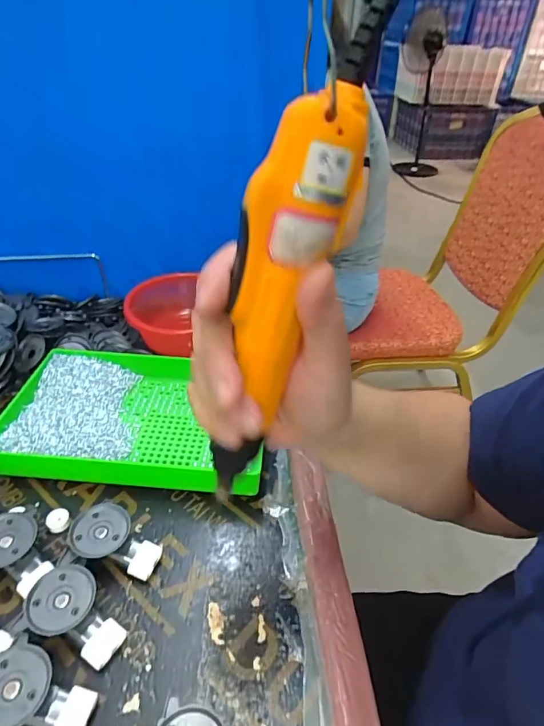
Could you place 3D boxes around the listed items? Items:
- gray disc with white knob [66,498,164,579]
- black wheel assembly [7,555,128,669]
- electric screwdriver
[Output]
[{"bbox_3d":[-0.120,0.139,0.342,0.066,0.030,0.042,19,41,20],"label":"gray disc with white knob"},{"bbox_3d":[-0.133,0.168,0.305,0.071,0.030,0.049,11,39,11],"label":"black wheel assembly"},{"bbox_3d":[0.000,-0.029,0.213,0.033,0.181,0.032,-12,37,-43],"label":"electric screwdriver"}]

